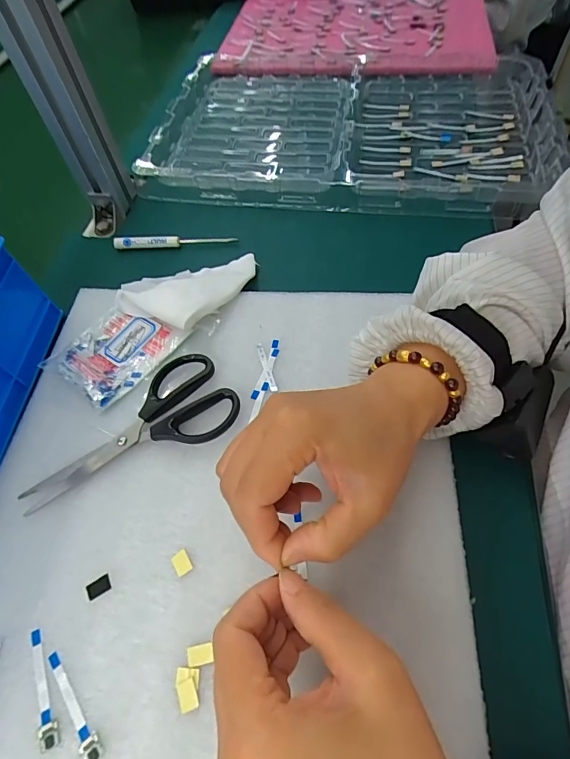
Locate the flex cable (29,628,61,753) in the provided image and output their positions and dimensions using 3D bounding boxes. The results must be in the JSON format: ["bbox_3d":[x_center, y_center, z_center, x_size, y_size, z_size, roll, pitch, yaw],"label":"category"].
[{"bbox_3d":[-0.138,0.174,0.233,0.010,0.004,0.060,-27,61,-12],"label":"flex cable"}]

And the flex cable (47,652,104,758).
[{"bbox_3d":[-0.117,0.179,0.227,0.009,0.004,0.060,-36,63,-17],"label":"flex cable"}]

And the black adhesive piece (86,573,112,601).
[{"bbox_3d":[-0.117,0.131,0.260,0.015,0.004,0.011,-26,59,-12],"label":"black adhesive piece"}]

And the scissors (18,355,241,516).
[{"bbox_3d":[-0.118,0.034,0.313,0.161,0.010,0.072,-23,60,-10],"label":"scissors"}]

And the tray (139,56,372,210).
[{"bbox_3d":[-0.030,-0.353,0.550,0.252,0.030,0.336,7,60,8],"label":"tray"}]

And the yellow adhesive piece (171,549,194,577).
[{"bbox_3d":[-0.066,0.117,0.263,0.010,0.004,0.014,-33,62,-15],"label":"yellow adhesive piece"}]

